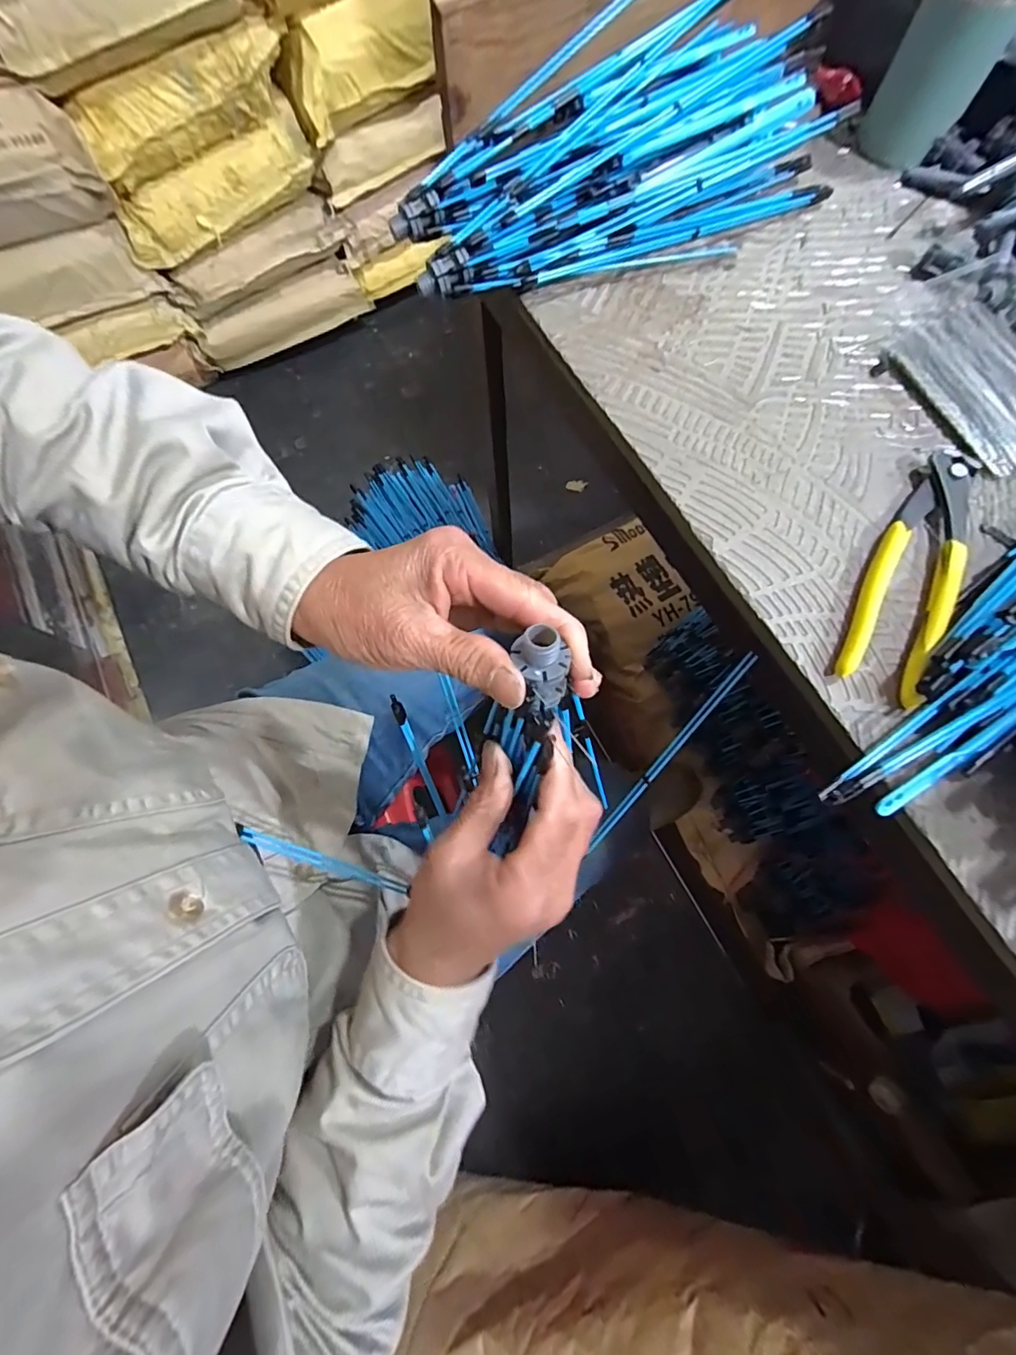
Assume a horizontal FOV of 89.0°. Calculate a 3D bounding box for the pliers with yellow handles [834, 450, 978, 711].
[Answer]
[{"bbox_3d":[0.238,-0.061,0.300,0.051,0.016,0.159,31,77,10],"label":"pliers with yellow handles"}]

